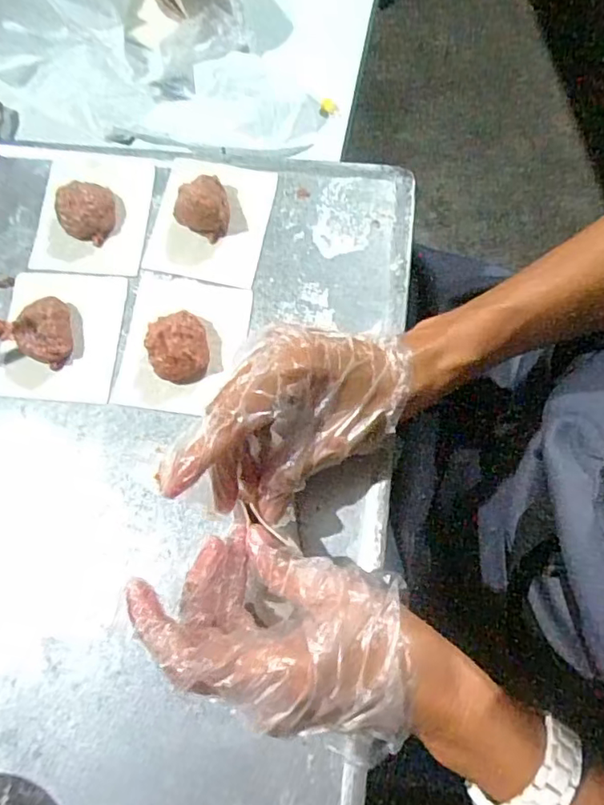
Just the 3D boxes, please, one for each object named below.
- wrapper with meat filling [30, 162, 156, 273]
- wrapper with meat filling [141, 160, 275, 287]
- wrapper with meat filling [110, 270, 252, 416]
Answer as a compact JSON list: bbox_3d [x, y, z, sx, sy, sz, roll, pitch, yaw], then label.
[{"bbox_3d":[-0.141,-0.129,0.366,0.072,0.021,0.085,4,72,4],"label":"wrapper with meat filling"},{"bbox_3d":[-0.061,-0.124,0.353,0.075,0.027,0.085,11,72,6],"label":"wrapper with meat filling"},{"bbox_3d":[-0.074,-0.040,0.332,0.074,0.021,0.088,7,72,5],"label":"wrapper with meat filling"}]

